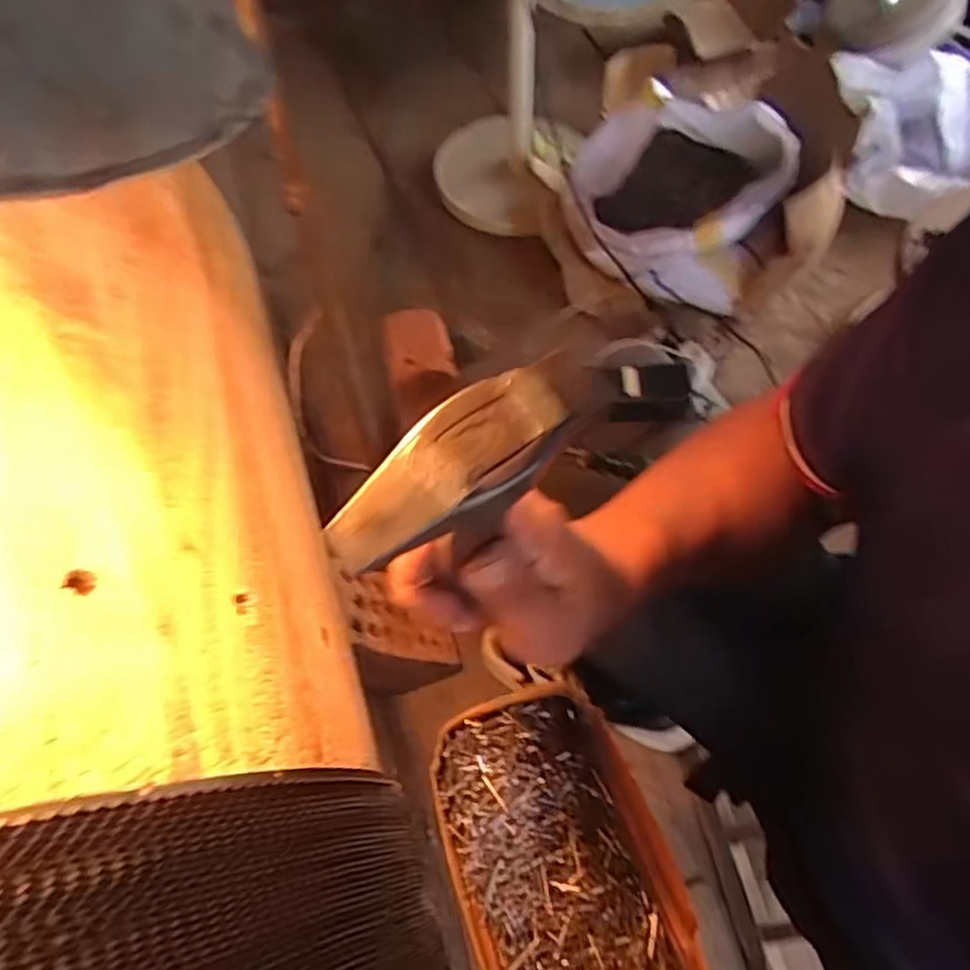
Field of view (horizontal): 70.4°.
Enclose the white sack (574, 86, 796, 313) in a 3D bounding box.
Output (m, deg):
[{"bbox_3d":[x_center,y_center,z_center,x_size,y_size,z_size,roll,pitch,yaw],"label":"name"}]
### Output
[{"bbox_3d":[0.319,-0.486,1.176,0.344,0.246,0.315,7,61,7],"label":"white sack"}]

